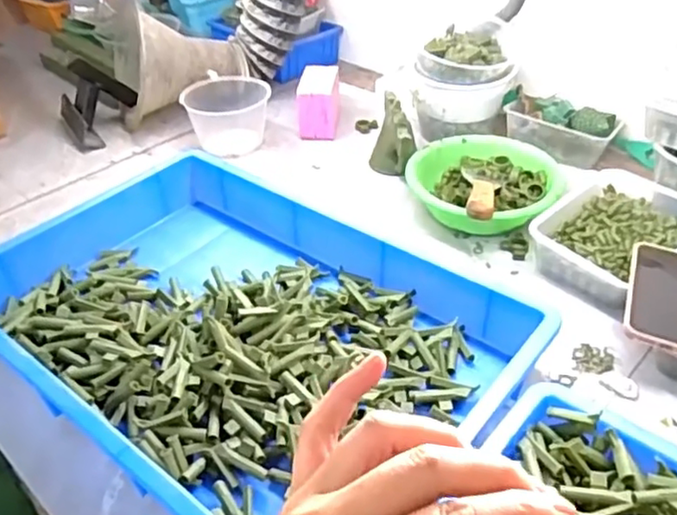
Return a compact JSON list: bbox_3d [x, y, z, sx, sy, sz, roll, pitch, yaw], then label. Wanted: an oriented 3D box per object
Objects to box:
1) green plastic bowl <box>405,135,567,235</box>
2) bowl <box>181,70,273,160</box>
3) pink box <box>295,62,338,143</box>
[{"bbox_3d":[0.197,-0.108,0.871,0.190,0.068,0.192,-2,38,1],"label":"green plastic bowl"},{"bbox_3d":[-0.188,-0.248,1.068,0.134,0.092,0.138,-2,38,1],"label":"bowl"},{"bbox_3d":[-0.032,-0.262,1.071,0.066,0.087,0.102,0,39,4],"label":"pink box"}]

